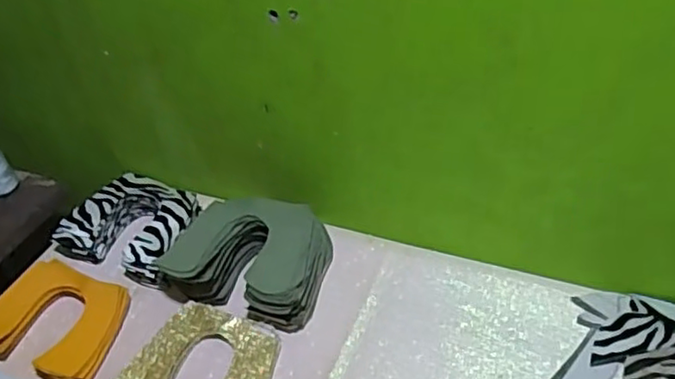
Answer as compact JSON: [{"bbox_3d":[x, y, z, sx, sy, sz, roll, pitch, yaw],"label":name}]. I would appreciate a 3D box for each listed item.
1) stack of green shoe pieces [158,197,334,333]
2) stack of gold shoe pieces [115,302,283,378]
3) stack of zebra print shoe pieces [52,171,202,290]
[{"bbox_3d":[-0.105,0.078,0.746,0.175,0.067,0.151,5,42,15],"label":"stack of green shoe pieces"},{"bbox_3d":[-0.140,0.187,0.672,0.151,0.019,0.137,8,43,17],"label":"stack of gold shoe pieces"},{"bbox_3d":[-0.258,0.042,0.813,0.163,0.040,0.136,13,45,23],"label":"stack of zebra print shoe pieces"}]

